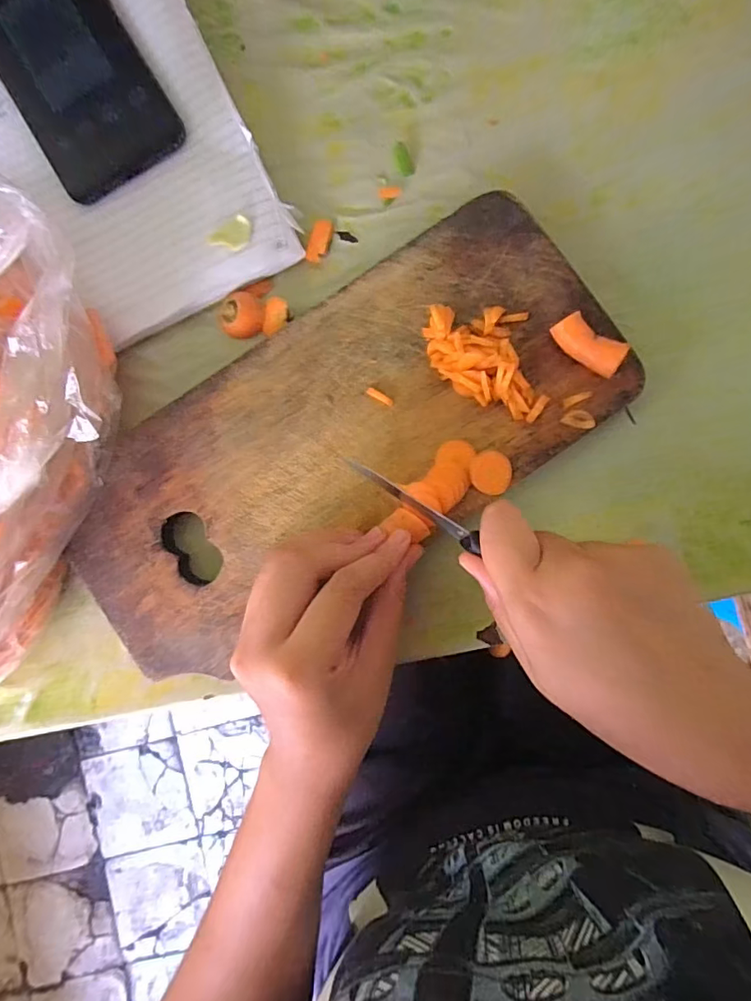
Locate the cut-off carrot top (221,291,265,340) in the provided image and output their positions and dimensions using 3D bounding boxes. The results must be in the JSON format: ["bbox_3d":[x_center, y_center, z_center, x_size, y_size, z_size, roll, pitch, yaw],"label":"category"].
[{"bbox_3d":[-0.073,-0.103,0.278,0.024,0.010,0.023,-10,86,1],"label":"cut-off carrot top"}]

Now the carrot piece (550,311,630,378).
[{"bbox_3d":[0.105,-0.077,0.251,0.036,0.014,0.017,37,88,4],"label":"carrot piece"}]

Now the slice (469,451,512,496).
[{"bbox_3d":[0.058,-0.014,0.255,0.021,0.006,0.021,0,86,1],"label":"slice"}]

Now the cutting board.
[{"bbox_3d":[-0.021,-0.033,0.258,0.293,0.017,0.134,-32,86,1],"label":"cutting board"}]

